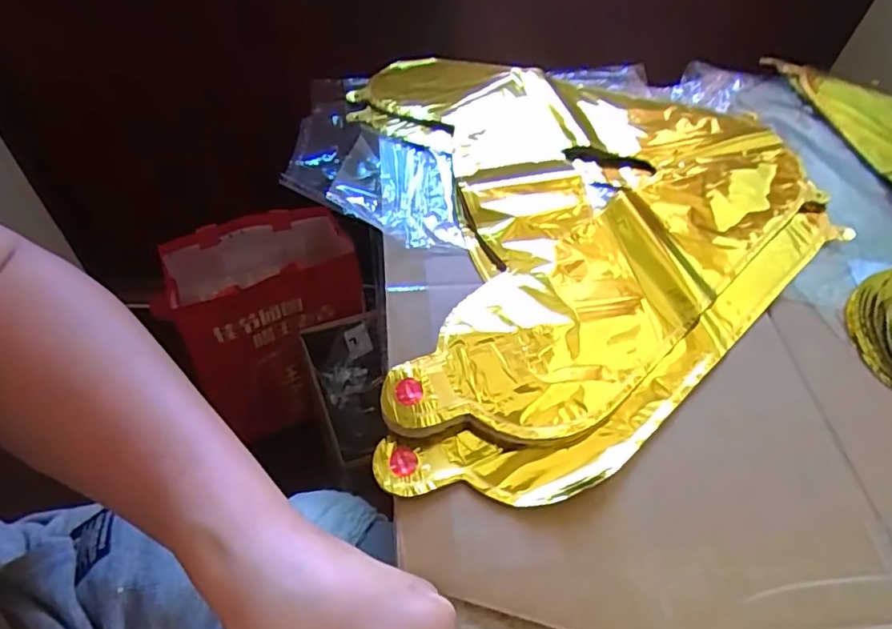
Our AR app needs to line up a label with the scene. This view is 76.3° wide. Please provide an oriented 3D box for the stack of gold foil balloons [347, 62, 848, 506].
[{"bbox_3d":[0.116,-0.085,0.425,0.342,0.019,0.419,-4,53,-8],"label":"stack of gold foil balloons"}]

